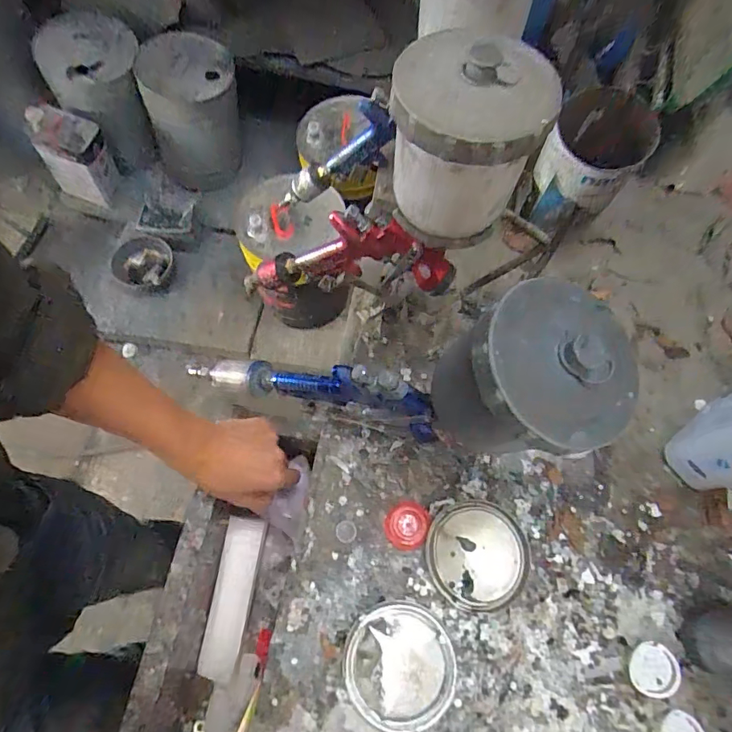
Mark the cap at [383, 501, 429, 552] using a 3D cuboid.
[{"bbox_3d":[0.039,0.155,0.461,0.041,0.017,0.043,1,68,-2],"label":"cap"}]

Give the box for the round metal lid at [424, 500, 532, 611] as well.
[{"bbox_3d":[0.107,0.180,0.455,0.097,0.015,0.095,17,68,4],"label":"round metal lid"}]

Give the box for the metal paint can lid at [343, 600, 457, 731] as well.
[{"bbox_3d":[0.029,0.261,0.417,0.093,0.015,0.094,1,68,-2],"label":"metal paint can lid"}]

